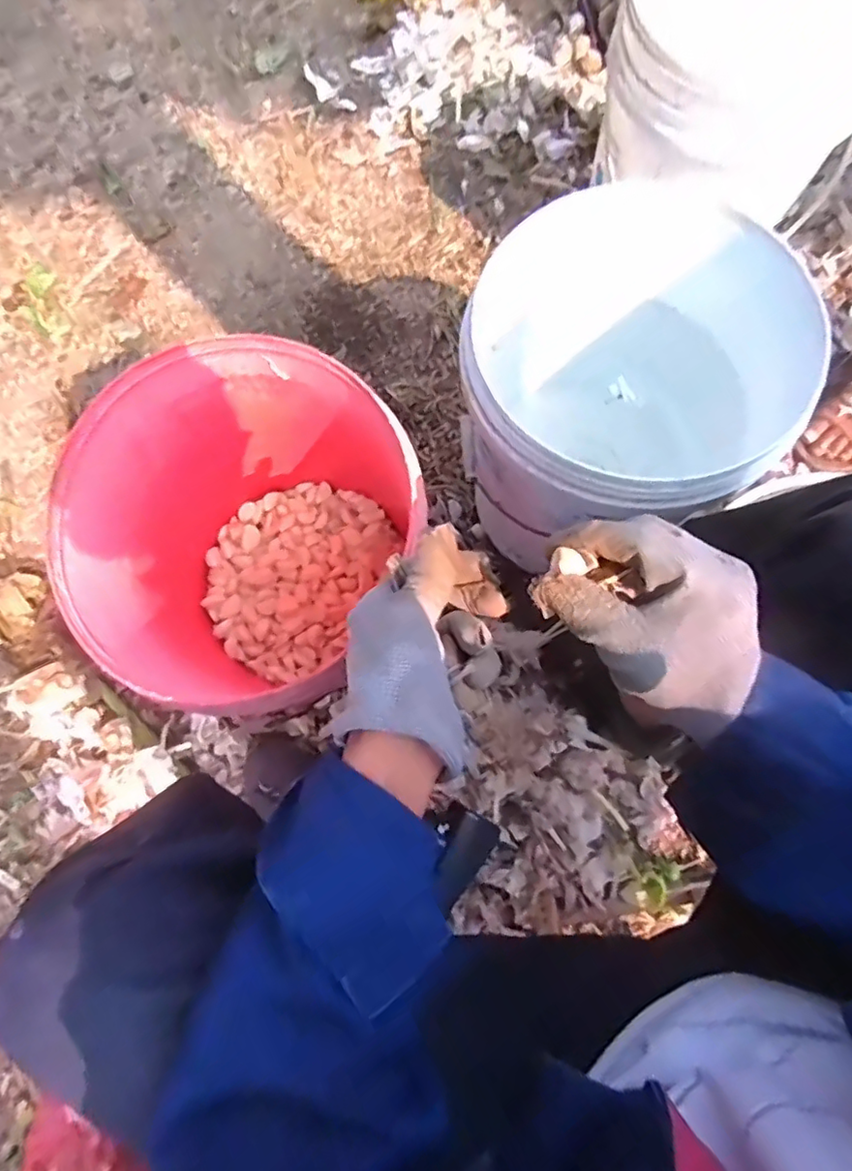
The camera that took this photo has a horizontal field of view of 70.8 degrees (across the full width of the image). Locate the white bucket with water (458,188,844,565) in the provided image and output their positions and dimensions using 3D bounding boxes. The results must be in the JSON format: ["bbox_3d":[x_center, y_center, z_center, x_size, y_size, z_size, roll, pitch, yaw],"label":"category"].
[{"bbox_3d":[0.200,-0.182,0.664,0.276,0.308,0.298,0,75,1],"label":"white bucket with water"}]

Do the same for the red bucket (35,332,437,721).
[{"bbox_3d":[-0.165,-0.041,0.646,0.323,0.313,0.286,-44,79,-9],"label":"red bucket"}]

